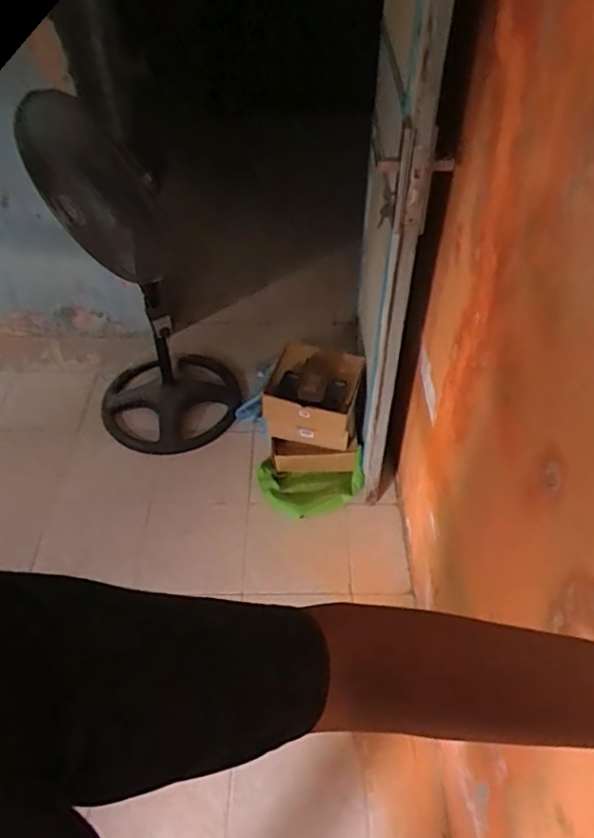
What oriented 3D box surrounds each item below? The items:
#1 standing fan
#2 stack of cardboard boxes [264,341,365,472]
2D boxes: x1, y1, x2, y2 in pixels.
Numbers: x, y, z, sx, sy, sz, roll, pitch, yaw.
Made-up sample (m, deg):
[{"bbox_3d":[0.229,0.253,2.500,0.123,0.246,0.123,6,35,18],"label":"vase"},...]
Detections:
[{"bbox_3d":[-0.424,-0.399,1.684,0.444,1.074,0.416,-16,48,-16],"label":"standing fan"},{"bbox_3d":[0.046,-0.029,1.789,0.283,0.269,0.262,4,46,3],"label":"stack of cardboard boxes"}]

